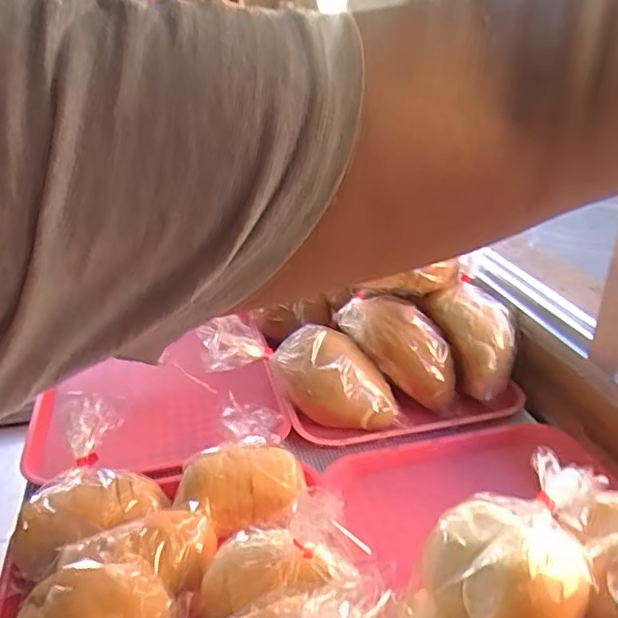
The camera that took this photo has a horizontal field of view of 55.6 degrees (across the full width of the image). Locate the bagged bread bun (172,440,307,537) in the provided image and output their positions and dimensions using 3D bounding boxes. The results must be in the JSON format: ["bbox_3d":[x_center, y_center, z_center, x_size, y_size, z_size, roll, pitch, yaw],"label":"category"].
[{"bbox_3d":[-0.069,0.174,0.572,0.124,0.045,0.077,-3,26,-7],"label":"bagged bread bun"}]

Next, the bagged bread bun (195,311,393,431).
[{"bbox_3d":[-0.003,0.071,0.741,0.249,0.072,0.117,23,31,11],"label":"bagged bread bun"}]

